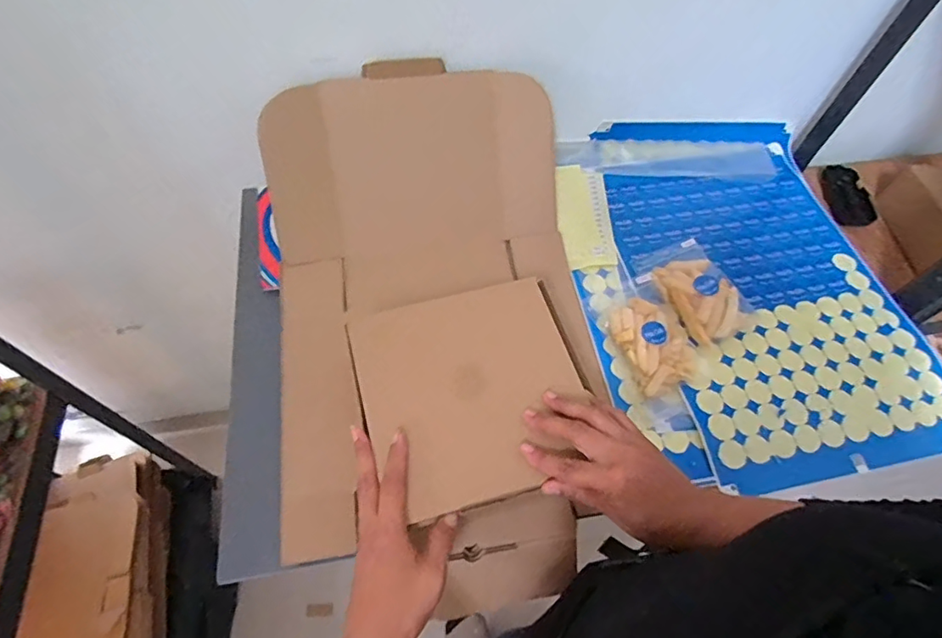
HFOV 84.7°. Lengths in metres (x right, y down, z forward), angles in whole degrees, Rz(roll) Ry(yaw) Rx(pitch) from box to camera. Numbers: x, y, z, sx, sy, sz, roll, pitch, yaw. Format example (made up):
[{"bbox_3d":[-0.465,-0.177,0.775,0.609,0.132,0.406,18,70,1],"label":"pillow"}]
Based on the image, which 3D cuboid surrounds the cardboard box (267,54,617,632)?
[{"bbox_3d":[-0.052,-0.009,0.550,0.340,0.177,0.534,0,60,-3],"label":"cardboard box"}]

